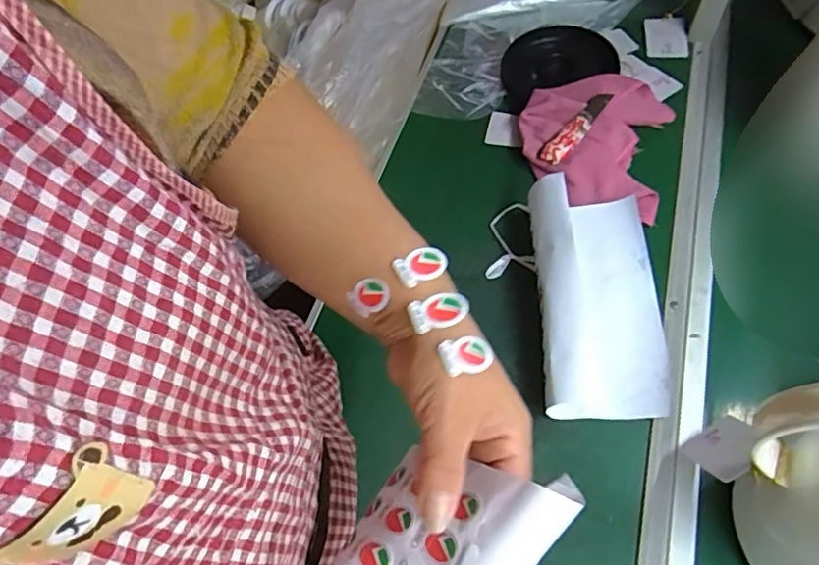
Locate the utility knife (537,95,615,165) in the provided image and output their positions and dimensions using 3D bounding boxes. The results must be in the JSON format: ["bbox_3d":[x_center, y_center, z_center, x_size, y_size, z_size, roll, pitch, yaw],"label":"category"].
[{"bbox_3d":[0.187,-0.174,0.639,0.026,0.009,0.107,40,82,25],"label":"utility knife"}]

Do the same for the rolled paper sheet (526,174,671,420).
[{"bbox_3d":[0.178,0.004,0.533,0.115,0.067,0.227,-1,58,4],"label":"rolled paper sheet"}]

